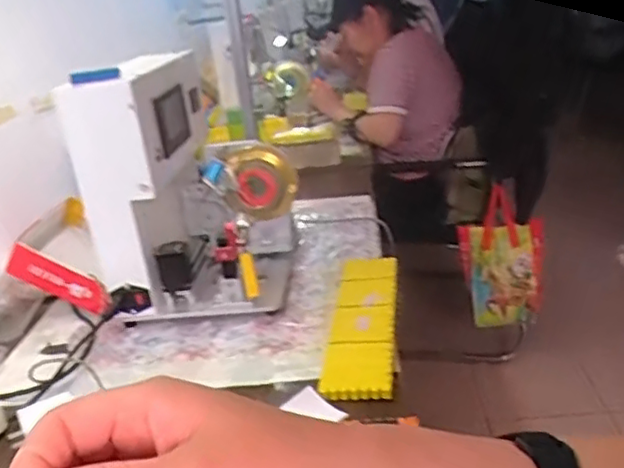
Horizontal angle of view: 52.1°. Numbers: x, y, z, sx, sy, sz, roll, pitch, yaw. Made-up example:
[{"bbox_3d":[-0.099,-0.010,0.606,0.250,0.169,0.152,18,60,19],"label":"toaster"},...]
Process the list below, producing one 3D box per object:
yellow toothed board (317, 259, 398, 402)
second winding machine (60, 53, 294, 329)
[{"bbox_3d":[0.070,0.111,0.859,0.083,0.022,0.340,-3,22,10],"label":"yellow toothed board"},{"bbox_3d":[-0.170,-0.093,1.013,0.264,0.342,0.357,-6,22,5],"label":"second winding machine"}]

